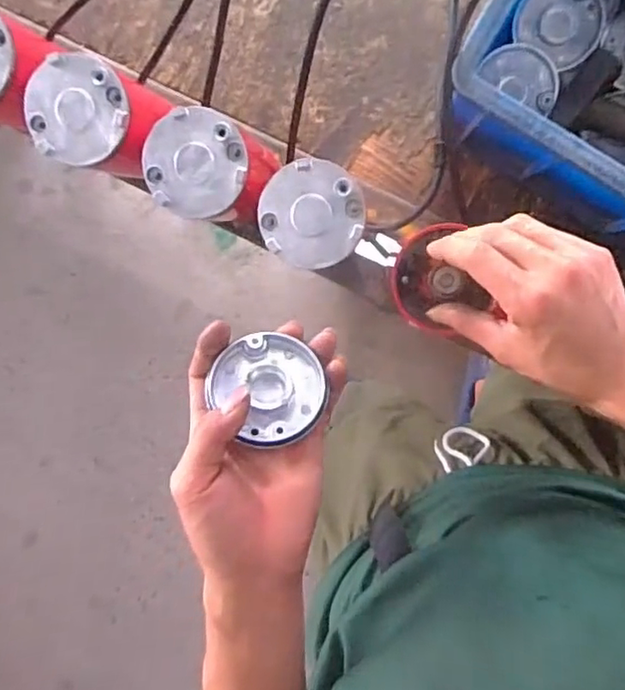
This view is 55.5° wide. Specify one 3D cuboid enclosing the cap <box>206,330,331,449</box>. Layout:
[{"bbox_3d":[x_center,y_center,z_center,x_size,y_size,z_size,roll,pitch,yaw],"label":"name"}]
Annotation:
[{"bbox_3d":[-0.027,0.027,0.371,0.067,0.013,0.071,0,64,-1],"label":"cap"}]

